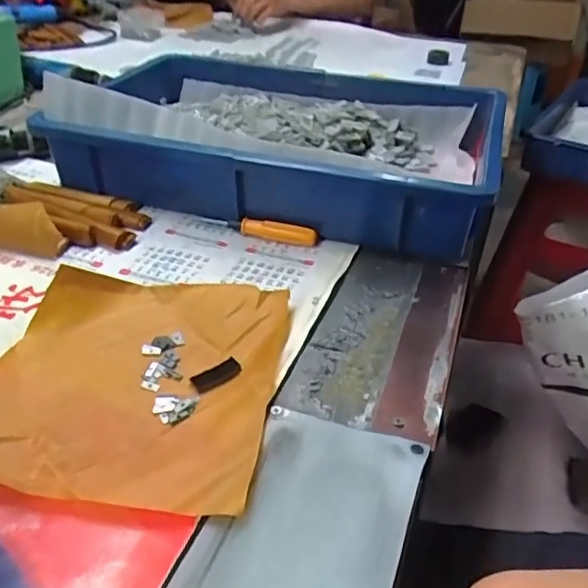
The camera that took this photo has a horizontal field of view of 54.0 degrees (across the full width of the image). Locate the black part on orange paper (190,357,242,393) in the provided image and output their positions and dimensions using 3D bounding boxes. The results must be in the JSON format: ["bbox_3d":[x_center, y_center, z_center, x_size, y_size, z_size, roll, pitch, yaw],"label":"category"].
[{"bbox_3d":[-0.050,0.053,0.375,0.033,0.004,0.018,-23,42,-30],"label":"black part on orange paper"}]

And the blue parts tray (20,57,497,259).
[{"bbox_3d":[-0.025,-0.172,0.608,0.455,0.088,0.311,10,36,11],"label":"blue parts tray"}]

